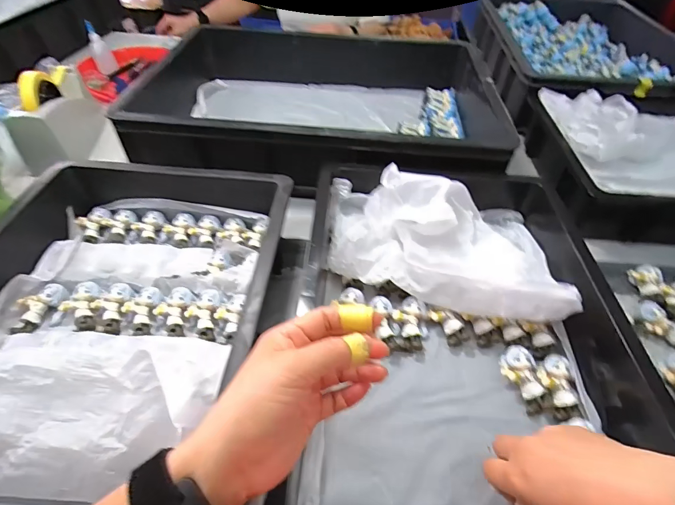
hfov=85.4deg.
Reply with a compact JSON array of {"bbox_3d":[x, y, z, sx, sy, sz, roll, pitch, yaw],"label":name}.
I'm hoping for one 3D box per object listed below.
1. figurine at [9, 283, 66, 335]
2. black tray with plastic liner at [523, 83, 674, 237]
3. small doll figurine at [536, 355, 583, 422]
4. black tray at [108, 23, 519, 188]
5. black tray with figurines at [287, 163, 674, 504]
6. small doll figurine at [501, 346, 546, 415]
[{"bbox_3d":[-0.336,0.063,0.407,0.034,0.021,0.064,22,66,17],"label":"figurine"},{"bbox_3d":[0.565,-0.147,0.606,0.420,0.116,0.314,6,48,2],"label":"black tray with plastic liner"},{"bbox_3d":[0.225,0.136,0.375,0.033,0.017,0.062,1,62,-2],"label":"small doll figurine"},{"bbox_3d":[-0.040,-0.279,0.685,0.610,0.124,0.419,3,48,-1],"label":"black tray"},{"bbox_3d":[0.131,0.078,0.380,0.319,0.096,0.444,2,48,-1],"label":"black tray with figurines"},{"bbox_3d":[0.191,0.132,0.380,0.036,0.022,0.067,-8,64,-10],"label":"small doll figurine"}]

